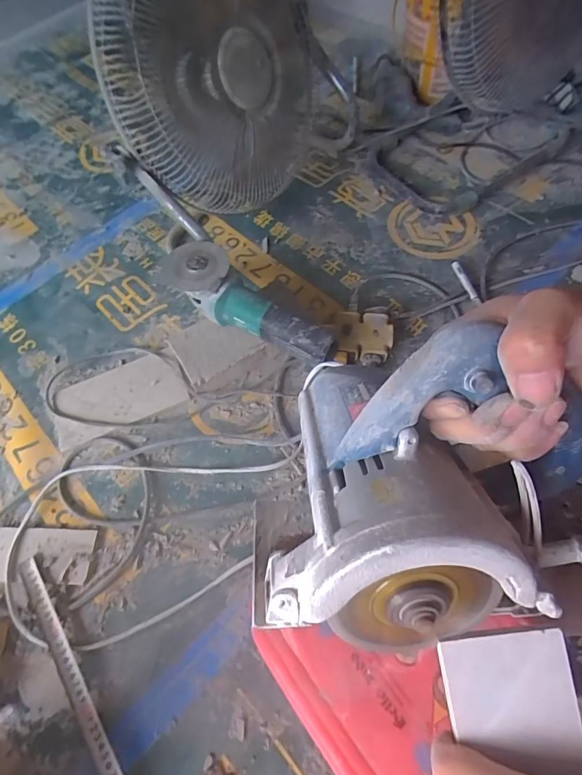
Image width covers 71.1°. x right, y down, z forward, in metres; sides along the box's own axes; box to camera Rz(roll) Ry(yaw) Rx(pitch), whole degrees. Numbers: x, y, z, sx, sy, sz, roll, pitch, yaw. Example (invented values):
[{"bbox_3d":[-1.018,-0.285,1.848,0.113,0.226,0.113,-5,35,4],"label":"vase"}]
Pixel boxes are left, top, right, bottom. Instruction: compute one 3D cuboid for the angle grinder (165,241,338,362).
[{"bbox_3d":[-0.071,-0.119,0.603,0.283,0.070,0.089,36,71,19],"label":"angle grinder"}]

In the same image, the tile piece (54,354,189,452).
[{"bbox_3d":[-0.277,0.013,0.653,0.202,0.016,0.107,-22,64,-7],"label":"tile piece"}]

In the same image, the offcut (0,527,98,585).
[{"bbox_3d":[-0.342,0.224,0.547,0.149,0.009,0.067,0,64,4],"label":"offcut"}]

